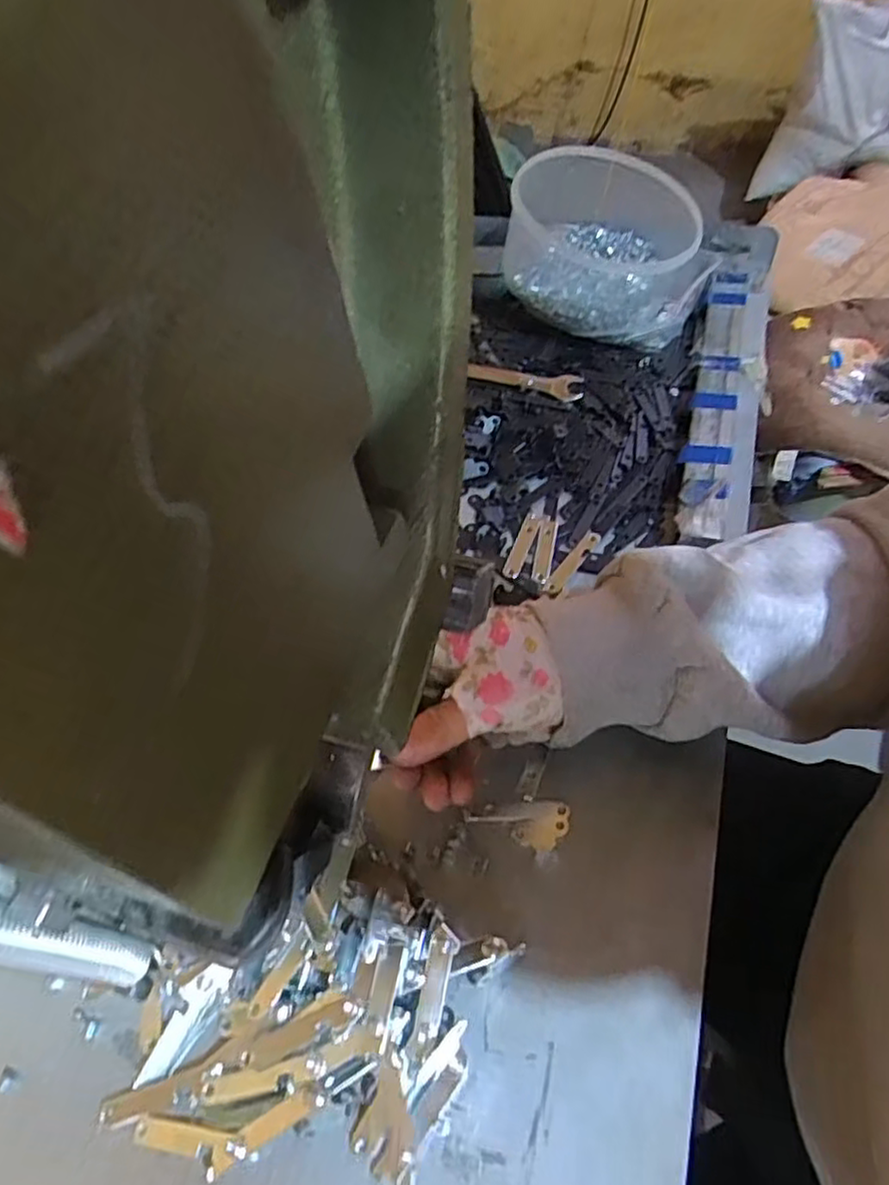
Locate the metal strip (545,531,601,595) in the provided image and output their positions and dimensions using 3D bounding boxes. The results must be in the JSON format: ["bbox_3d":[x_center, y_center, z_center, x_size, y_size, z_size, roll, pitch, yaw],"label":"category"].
[{"bbox_3d":[0.084,-0.021,0.446,0.009,0.004,0.053,32,63,26],"label":"metal strip"}]

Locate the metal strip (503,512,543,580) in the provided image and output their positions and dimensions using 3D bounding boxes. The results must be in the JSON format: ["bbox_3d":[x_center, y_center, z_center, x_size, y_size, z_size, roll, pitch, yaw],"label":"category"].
[{"bbox_3d":[0.052,-0.033,0.459,0.011,0.004,0.053,16,57,18],"label":"metal strip"}]

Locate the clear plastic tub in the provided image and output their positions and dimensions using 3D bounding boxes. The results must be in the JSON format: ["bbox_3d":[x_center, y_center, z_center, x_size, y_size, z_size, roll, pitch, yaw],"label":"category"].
[{"bbox_3d":[0.139,-0.298,0.579,0.162,0.094,0.168,-1,55,2],"label":"clear plastic tub"}]

